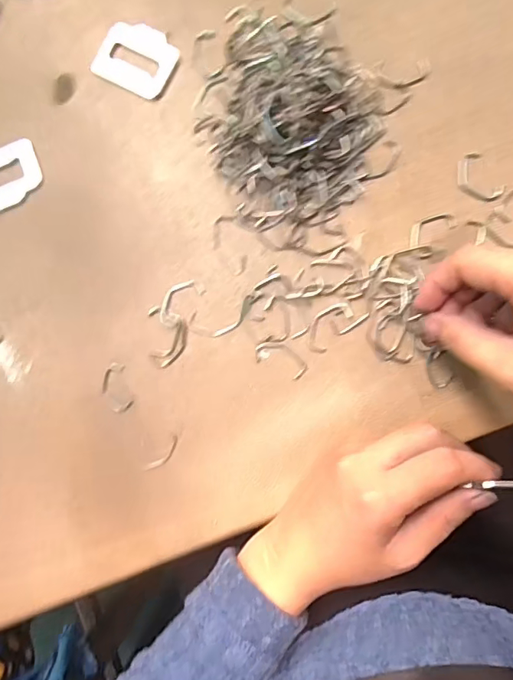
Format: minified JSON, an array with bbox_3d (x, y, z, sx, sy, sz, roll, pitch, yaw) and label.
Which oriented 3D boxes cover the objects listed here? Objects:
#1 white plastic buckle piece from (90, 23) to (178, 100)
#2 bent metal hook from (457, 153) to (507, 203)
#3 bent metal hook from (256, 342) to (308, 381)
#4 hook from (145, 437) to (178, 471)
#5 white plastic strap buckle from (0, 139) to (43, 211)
[{"bbox_3d":[-0.081,-0.190,0.323,0.052,0.004,0.043,28,91,6],"label":"white plastic buckle piece"},{"bbox_3d":[0.139,-0.101,0.301,0.021,0.004,0.033,-33,85,3],"label":"bent metal hook"},{"bbox_3d":[0.016,0.012,0.308,0.035,0.004,0.017,25,90,6],"label":"bent metal hook"},{"bbox_3d":[-0.060,0.076,0.311,0.007,0.004,0.029,42,92,5],"label":"hook"},{"bbox_3d":[-0.177,-0.112,0.332,0.058,0.005,0.040,-22,86,4],"label":"white plastic strap buckle"}]

